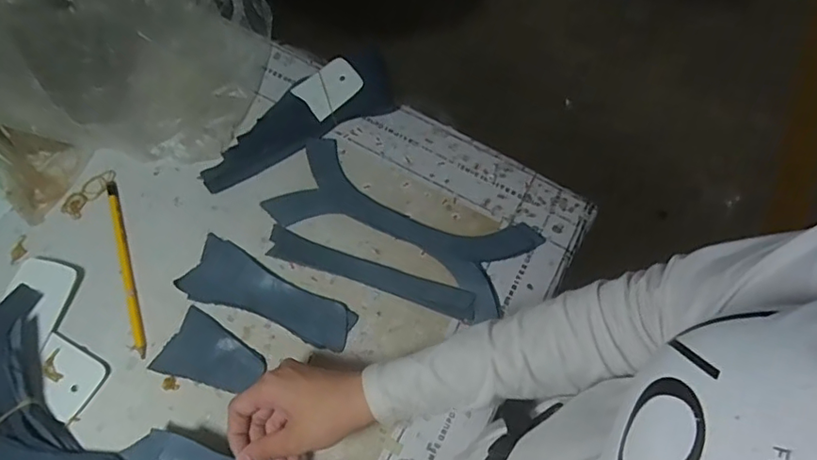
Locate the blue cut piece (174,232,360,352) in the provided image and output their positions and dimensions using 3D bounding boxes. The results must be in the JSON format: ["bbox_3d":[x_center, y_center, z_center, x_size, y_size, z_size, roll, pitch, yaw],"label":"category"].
[{"bbox_3d":[-0.126,0.059,0.503,0.159,0.008,0.058,23,66,7],"label":"blue cut piece"}]

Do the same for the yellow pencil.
[{"bbox_3d":[-0.260,0.030,0.507,0.009,0.004,0.176,-18,68,-11],"label":"yellow pencil"}]

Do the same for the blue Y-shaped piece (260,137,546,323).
[{"bbox_3d":[-0.006,-0.008,0.540,0.247,0.007,0.105,26,67,9],"label":"blue Y-shaped piece"}]

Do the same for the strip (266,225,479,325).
[{"bbox_3d":[-0.036,0.040,0.519,0.202,0.004,0.028,19,66,6],"label":"strip"}]

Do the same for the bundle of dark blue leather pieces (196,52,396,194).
[{"bbox_3d":[-0.119,-0.120,0.572,0.214,0.031,0.078,-26,69,-14],"label":"bundle of dark blue leather pieces"}]

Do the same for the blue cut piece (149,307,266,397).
[{"bbox_3d":[-0.170,0.110,0.477,0.085,0.004,0.057,26,67,9],"label":"blue cut piece"}]

